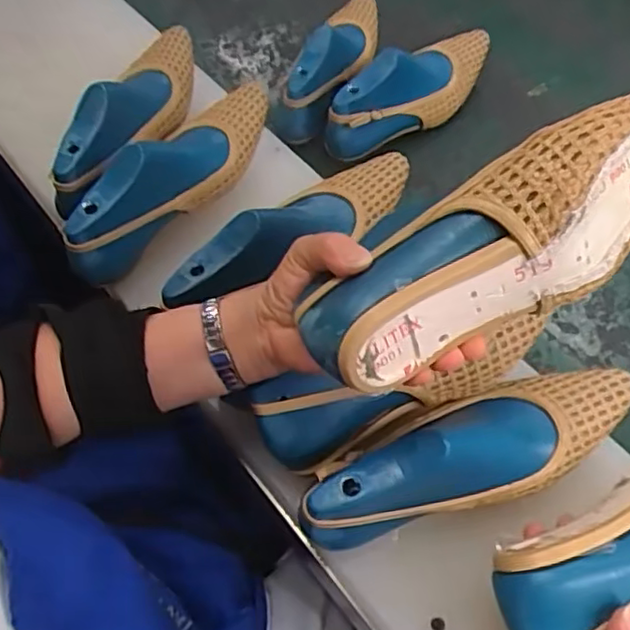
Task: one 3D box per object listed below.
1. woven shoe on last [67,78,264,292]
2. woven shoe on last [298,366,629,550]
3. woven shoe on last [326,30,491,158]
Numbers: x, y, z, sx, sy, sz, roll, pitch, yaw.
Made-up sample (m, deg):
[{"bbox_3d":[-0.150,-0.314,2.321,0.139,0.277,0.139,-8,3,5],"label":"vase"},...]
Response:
[{"bbox_3d":[-0.123,-0.130,0.566,0.074,0.074,0.249,25,58,12],"label":"woven shoe on last"},{"bbox_3d":[0.112,0.082,0.440,0.256,0.070,0.079,-12,58,-12],"label":"woven shoe on last"},{"bbox_3d":[0.116,-0.261,0.737,0.248,0.093,0.073,-38,67,-25],"label":"woven shoe on last"}]

